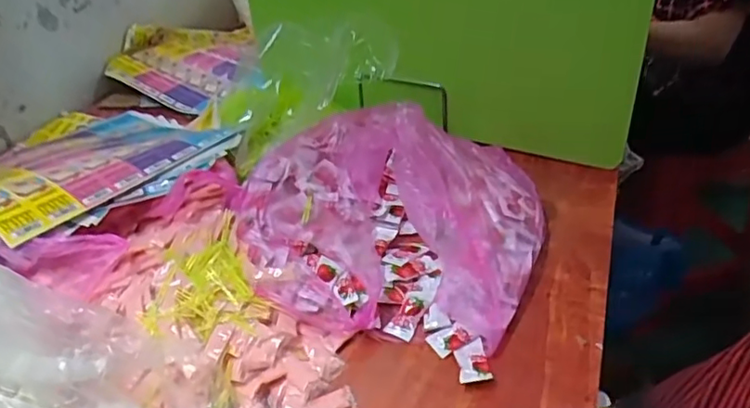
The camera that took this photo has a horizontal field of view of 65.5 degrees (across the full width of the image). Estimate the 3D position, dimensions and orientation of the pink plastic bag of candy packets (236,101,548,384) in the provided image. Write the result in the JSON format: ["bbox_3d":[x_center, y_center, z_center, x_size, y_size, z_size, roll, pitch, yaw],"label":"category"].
[{"bbox_3d":[0.013,-0.004,0.656,0.334,0.085,0.341,11,38,23],"label":"pink plastic bag of candy packets"}]

